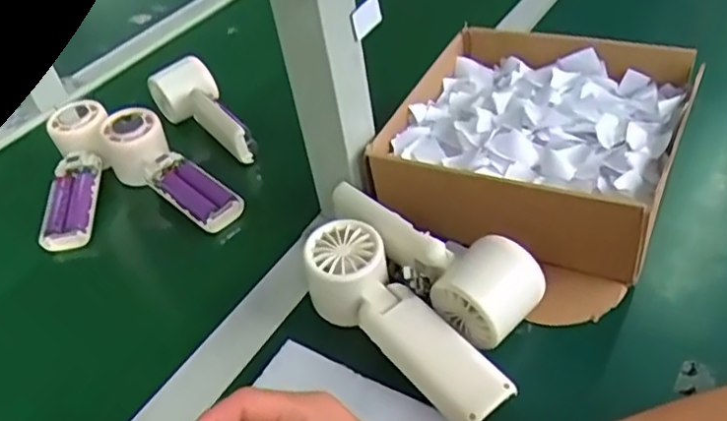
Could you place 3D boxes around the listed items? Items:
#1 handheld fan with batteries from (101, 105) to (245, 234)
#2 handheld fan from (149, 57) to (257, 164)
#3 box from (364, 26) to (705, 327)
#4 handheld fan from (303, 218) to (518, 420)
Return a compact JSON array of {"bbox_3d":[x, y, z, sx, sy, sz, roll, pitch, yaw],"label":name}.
[{"bbox_3d":[-0.179,-0.038,0.579,0.050,0.051,0.162,-37,48,-27],"label":"handheld fan with batteries"},{"bbox_3d":[-0.166,-0.100,0.652,0.060,0.052,0.158,-27,44,-18],"label":"handheld fan"},{"bbox_3d":[0.140,-0.062,0.523,0.213,0.070,0.219,15,47,26],"label":"box"},{"bbox_3d":[0.021,0.070,0.407,0.052,0.050,0.160,-30,45,-22],"label":"handheld fan"}]

